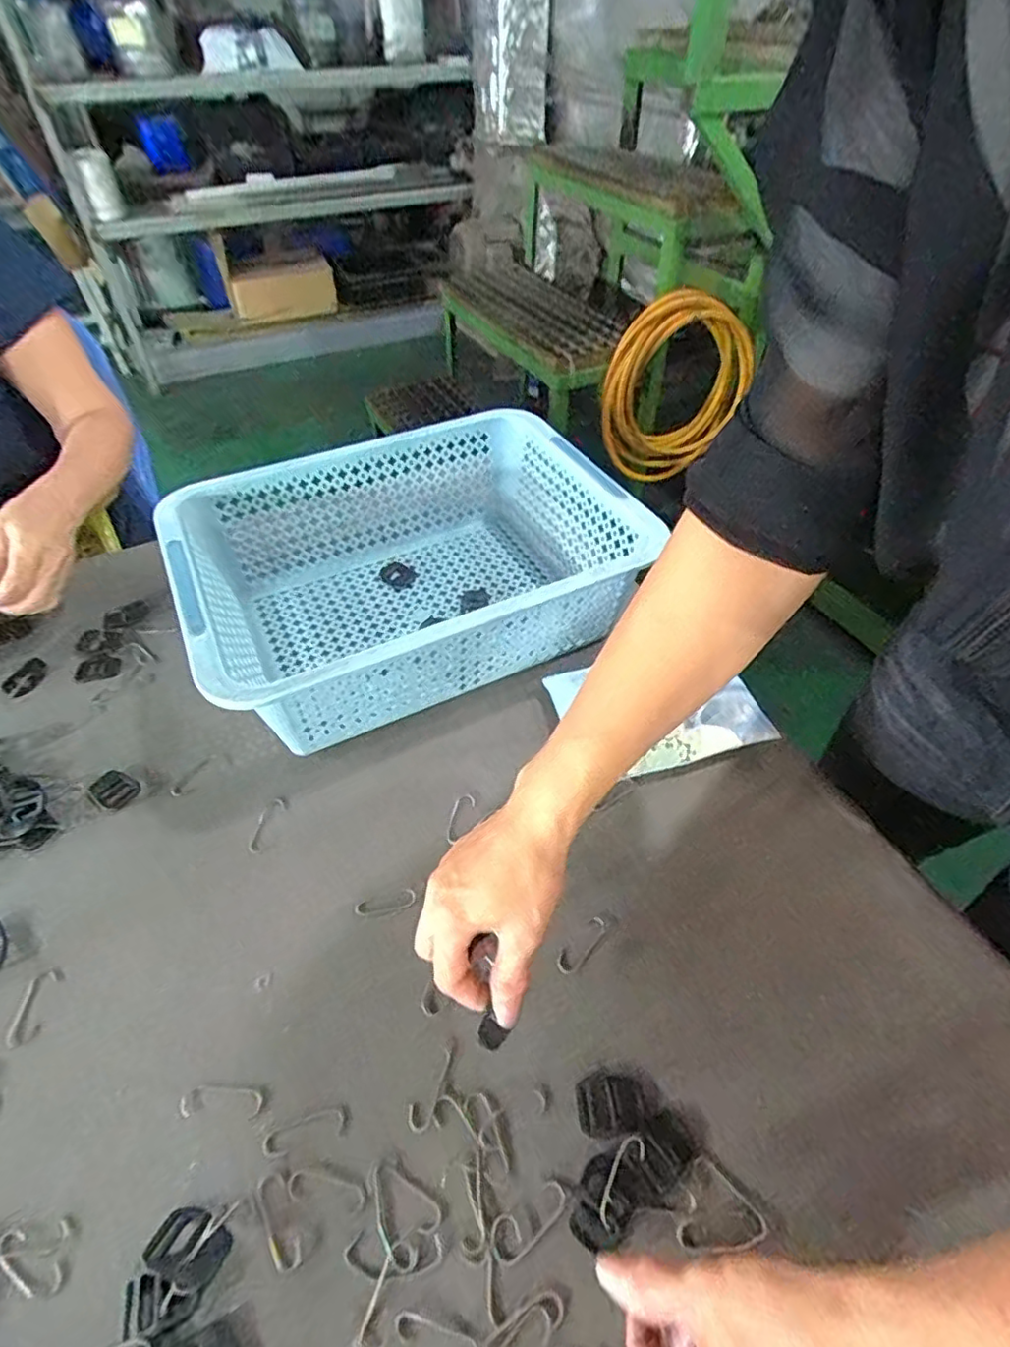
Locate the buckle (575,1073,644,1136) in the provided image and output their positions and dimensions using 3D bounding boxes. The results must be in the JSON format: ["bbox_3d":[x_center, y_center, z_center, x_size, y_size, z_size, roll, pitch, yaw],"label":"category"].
[{"bbox_3d":[0.060,0.246,0.355,0.036,0.005,0.028,-4,49,-4],"label":"buckle"}]

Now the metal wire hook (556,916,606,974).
[{"bbox_3d":[0.051,0.180,0.413,0.015,0.004,0.044,33,57,26],"label":"metal wire hook"}]

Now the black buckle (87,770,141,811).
[{"bbox_3d":[-0.312,0.091,0.495,0.036,0.004,0.028,29,55,23],"label":"black buckle"}]

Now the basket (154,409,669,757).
[{"bbox_3d":[-0.085,-0.095,0.578,0.377,0.117,0.280,-22,52,-18],"label":"basket"}]

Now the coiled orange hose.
[{"bbox_3d":[0.369,-0.626,1.421,0.350,0.412,0.092,-15,50,-13],"label":"coiled orange hose"}]

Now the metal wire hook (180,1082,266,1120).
[{"bbox_3d":[-0.163,0.245,0.357,0.047,0.004,0.016,1,49,1],"label":"metal wire hook"}]

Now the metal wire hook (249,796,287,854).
[{"bbox_3d":[-0.184,0.114,0.476,0.016,0.004,0.046,17,51,14],"label":"metal wire hook"}]

